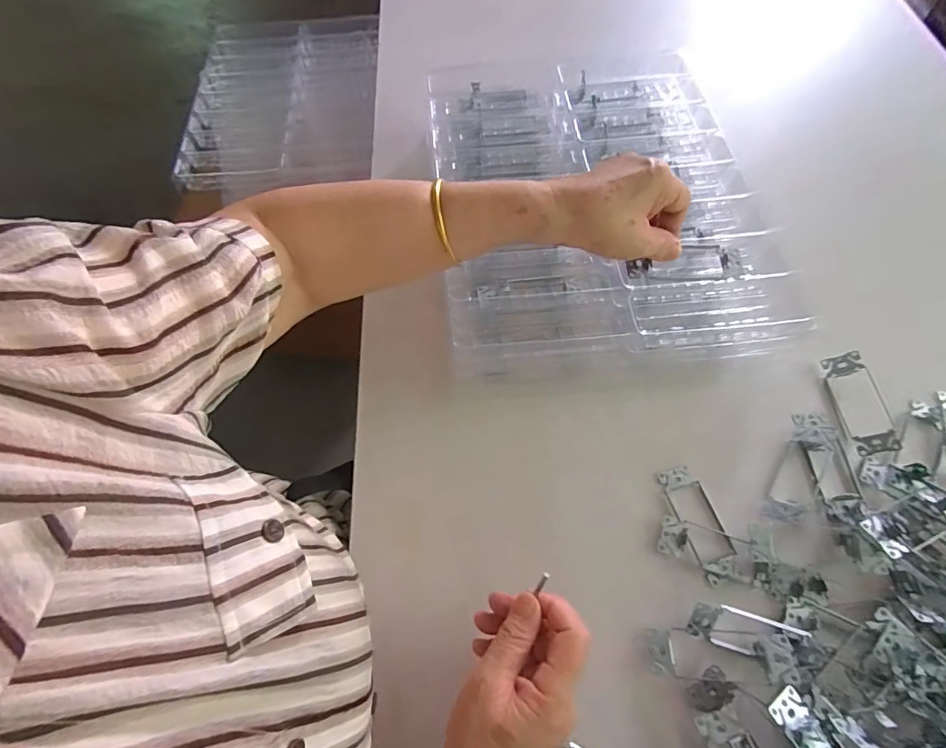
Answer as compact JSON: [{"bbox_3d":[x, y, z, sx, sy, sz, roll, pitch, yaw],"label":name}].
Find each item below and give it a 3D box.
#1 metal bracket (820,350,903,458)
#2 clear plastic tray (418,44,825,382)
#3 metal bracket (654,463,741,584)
[{"bbox_3d":[0.391,0.027,0.468,0.034,0.020,0.104,-2,65,1],"label":"metal bracket"},{"bbox_3d":[0.134,-0.207,0.539,0.347,0.056,0.430,-7,64,-1],"label":"clear plastic tray"},{"bbox_3d":[0.210,0.137,0.431,0.038,0.011,0.103,-14,65,-4],"label":"metal bracket"}]

